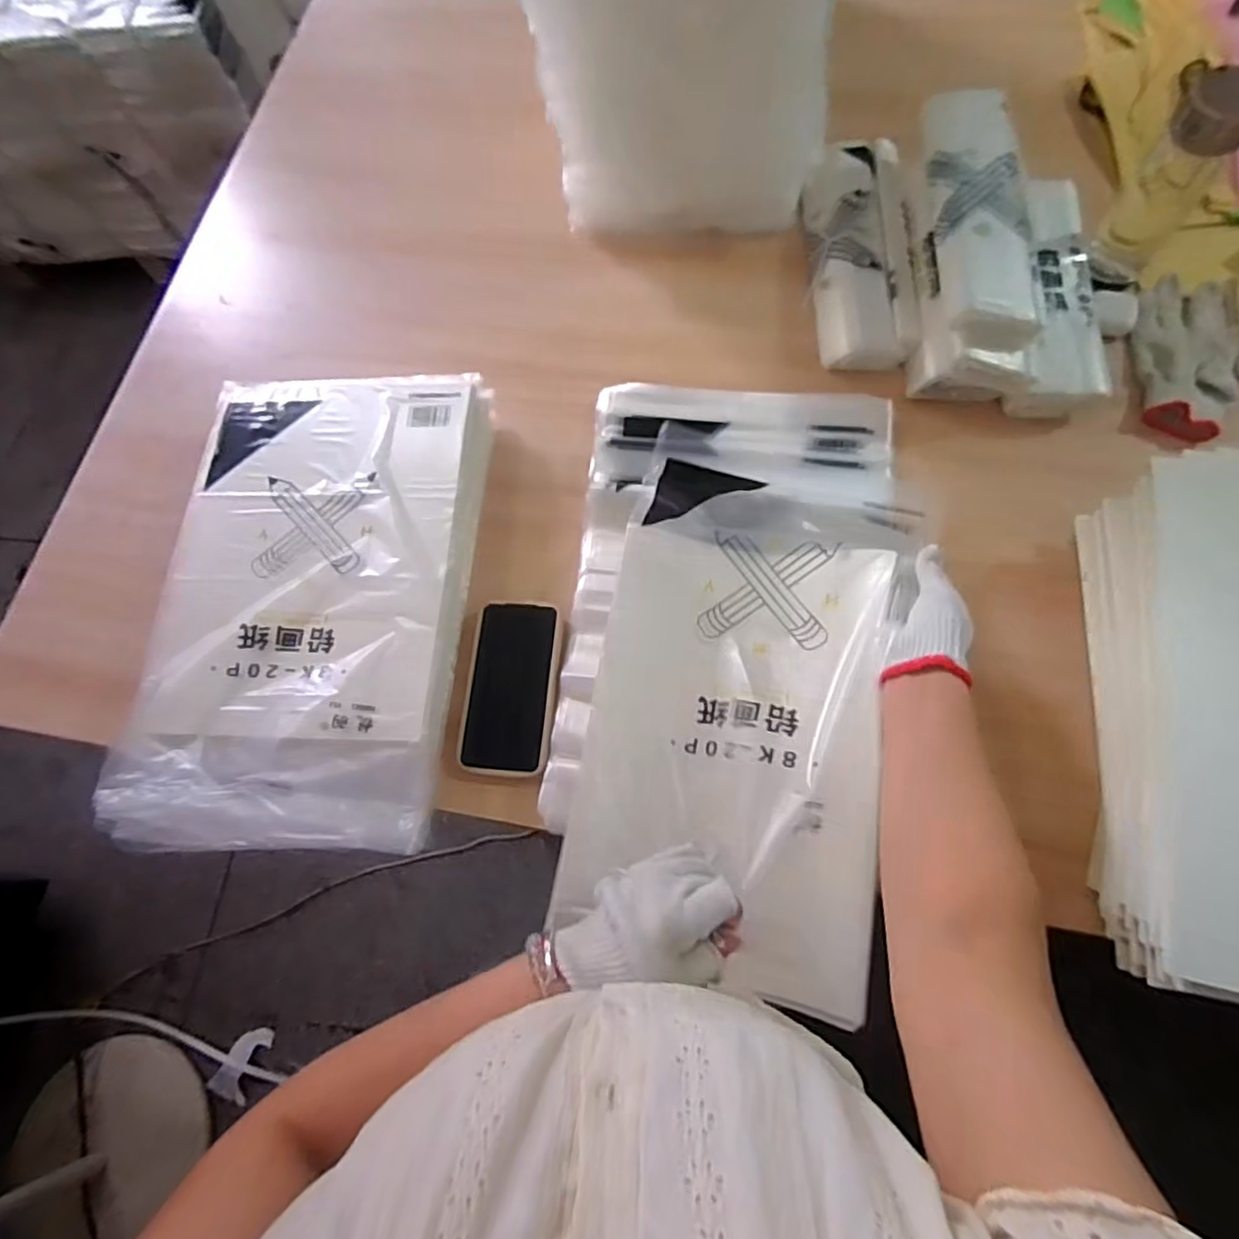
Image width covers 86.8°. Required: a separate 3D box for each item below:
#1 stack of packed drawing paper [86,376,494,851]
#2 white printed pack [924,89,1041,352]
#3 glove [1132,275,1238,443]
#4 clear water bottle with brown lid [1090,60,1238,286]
[{"bbox_3d":[-0.291,-0.027,0.629,0.286,0.055,0.459,0,71,5],"label":"stack of packed drawing paper"},{"bbox_3d":[0.356,-0.408,0.653,0.087,0.037,0.310,2,71,6],"label":"white printed pack"},{"bbox_3d":[0.584,-0.276,0.677,0.094,0.025,0.203,19,74,12],"label":"glove"},{"bbox_3d":[0.525,-0.422,0.640,0.081,0.172,0.081,37,78,16],"label":"clear water bottle with brown lid"}]

